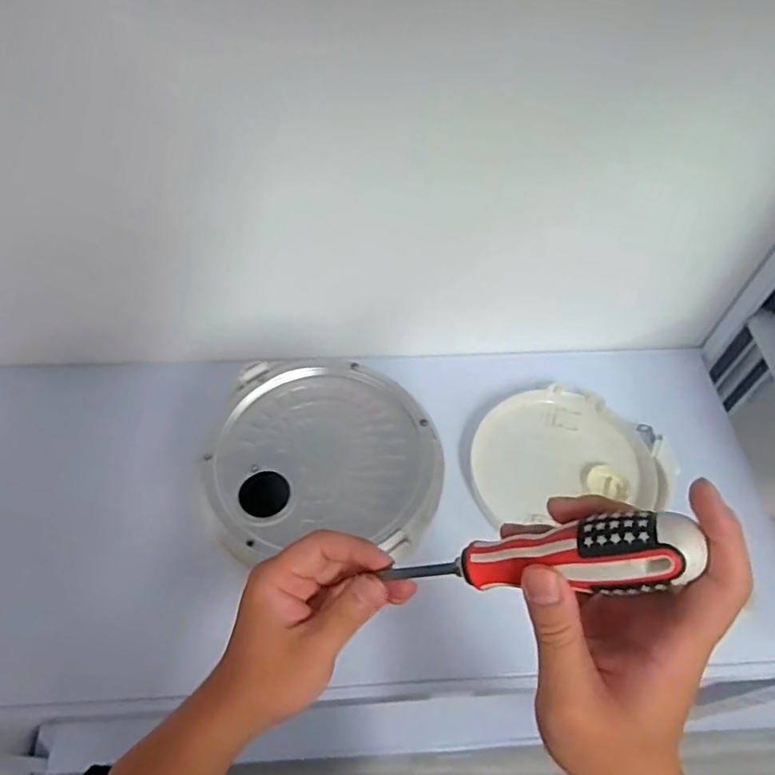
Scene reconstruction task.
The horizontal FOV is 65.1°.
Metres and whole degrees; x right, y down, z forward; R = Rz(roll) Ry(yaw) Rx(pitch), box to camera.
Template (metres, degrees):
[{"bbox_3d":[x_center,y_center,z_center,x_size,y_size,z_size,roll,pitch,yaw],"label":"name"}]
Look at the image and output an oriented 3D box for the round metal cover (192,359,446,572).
[{"bbox_3d":[-0.054,0.052,0.504,0.185,0.021,0.172,-5,56,-5],"label":"round metal cover"}]

